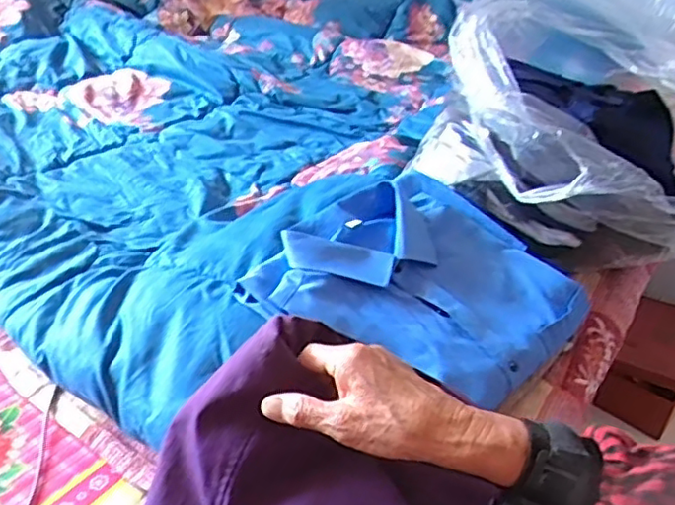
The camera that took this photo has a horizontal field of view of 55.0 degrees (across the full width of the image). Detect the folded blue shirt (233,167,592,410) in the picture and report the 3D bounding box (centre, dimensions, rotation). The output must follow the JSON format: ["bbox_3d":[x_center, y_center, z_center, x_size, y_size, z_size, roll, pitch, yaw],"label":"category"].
[{"bbox_3d":[0.098,0.032,0.670,0.262,0.036,0.300,39,45,19],"label":"folded blue shirt"}]

